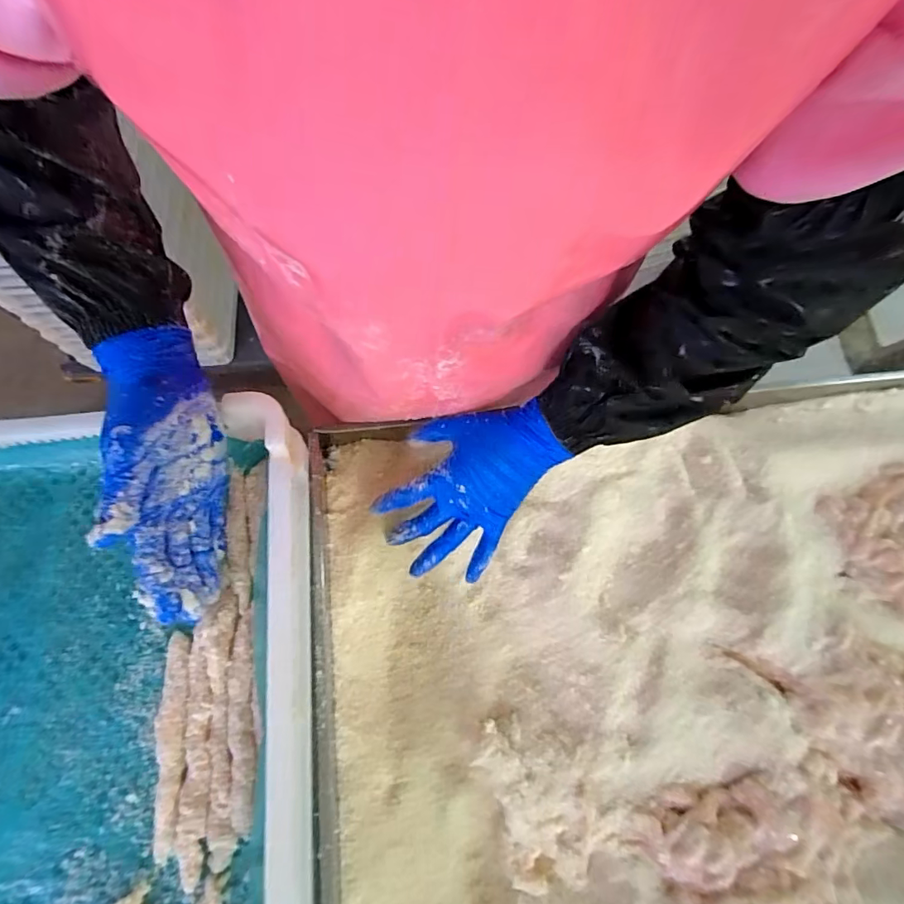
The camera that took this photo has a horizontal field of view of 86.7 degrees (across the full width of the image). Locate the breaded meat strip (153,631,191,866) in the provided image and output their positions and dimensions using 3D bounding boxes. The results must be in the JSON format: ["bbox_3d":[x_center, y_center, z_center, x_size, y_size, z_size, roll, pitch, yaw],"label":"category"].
[{"bbox_3d":[-0.198,0.202,0.336,0.019,0.011,0.138,-6,71,-4],"label":"breaded meat strip"}]

